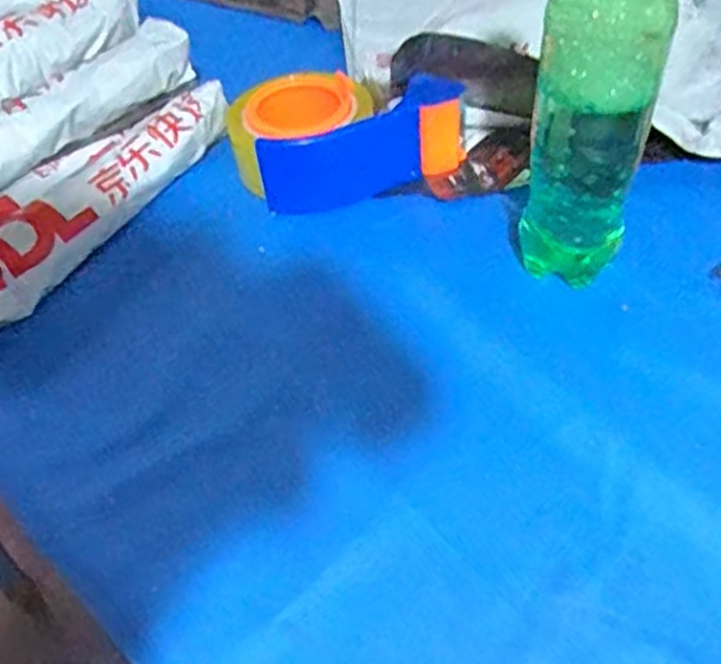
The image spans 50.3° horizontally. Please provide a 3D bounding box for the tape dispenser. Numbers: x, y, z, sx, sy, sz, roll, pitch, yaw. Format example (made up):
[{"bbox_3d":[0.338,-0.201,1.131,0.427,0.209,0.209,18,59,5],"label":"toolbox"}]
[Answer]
[{"bbox_3d":[-0.014,-0.148,0.553,0.152,0.062,0.094,-16,50,-11],"label":"tape dispenser"}]

